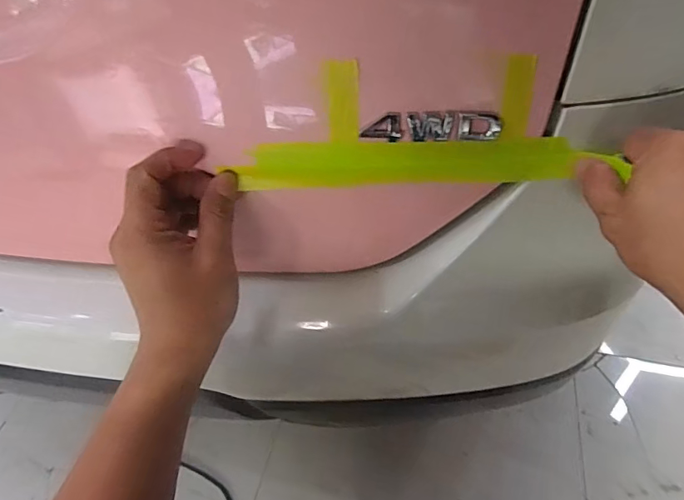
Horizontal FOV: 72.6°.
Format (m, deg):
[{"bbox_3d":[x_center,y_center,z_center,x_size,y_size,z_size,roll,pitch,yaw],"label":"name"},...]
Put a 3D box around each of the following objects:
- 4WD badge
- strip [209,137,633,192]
[{"bbox_3d":[0.057,-0.077,0.290,0.086,0.017,0.005,-1,18,0],"label":"4WD badge"},{"bbox_3d":[0.055,-0.057,0.303,0.237,0.030,0.006,-1,34,2],"label":"strip"}]

